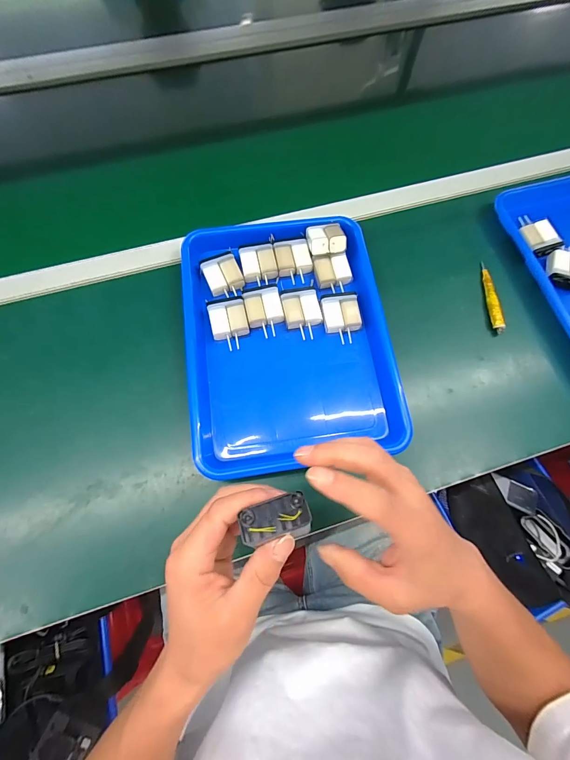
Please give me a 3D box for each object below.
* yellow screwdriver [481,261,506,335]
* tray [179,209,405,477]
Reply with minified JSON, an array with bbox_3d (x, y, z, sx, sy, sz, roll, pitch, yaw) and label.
[{"bbox_3d":[0.296,-0.121,0.471,0.017,0.009,0.113,1,71,-1],"label":"yellow screwdriver"},{"bbox_3d":[0.004,-0.057,0.423,0.250,0.047,0.329,-7,71,-4],"label":"tray"}]

